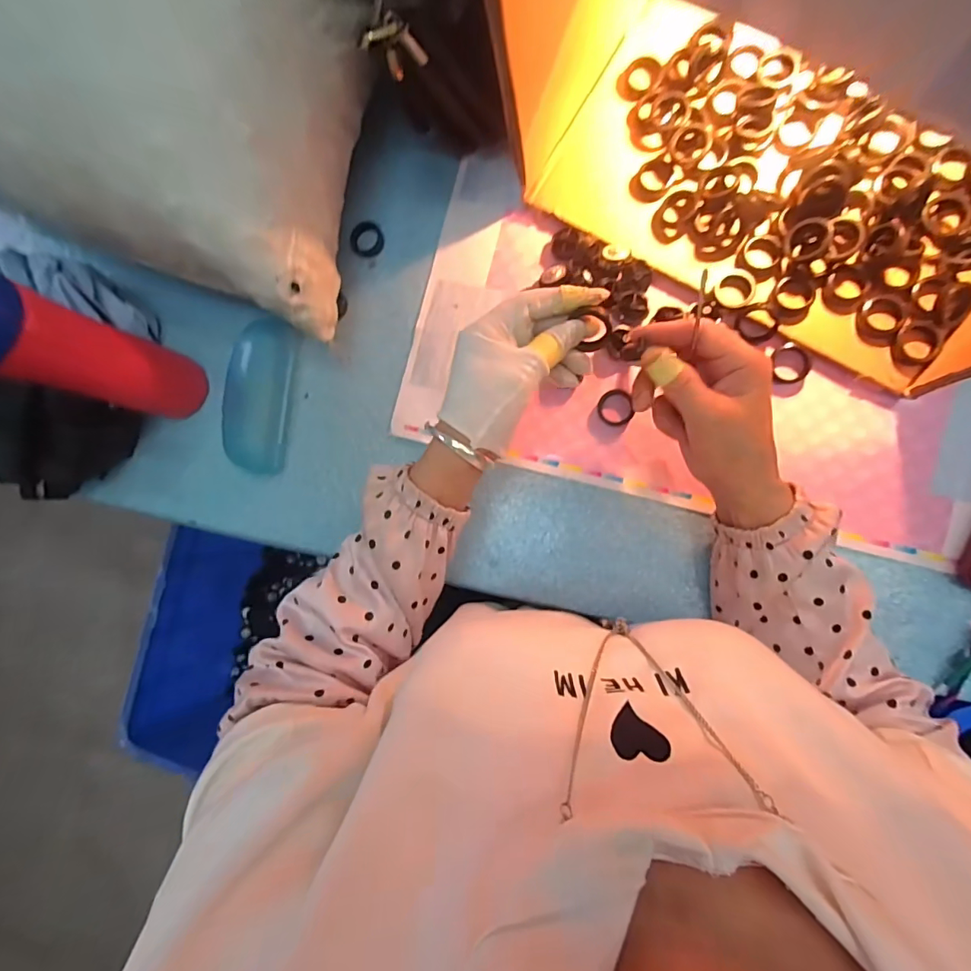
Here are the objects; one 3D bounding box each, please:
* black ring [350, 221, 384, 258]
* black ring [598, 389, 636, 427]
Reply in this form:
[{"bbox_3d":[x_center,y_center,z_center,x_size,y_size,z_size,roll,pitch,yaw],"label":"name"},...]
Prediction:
[{"bbox_3d":[-0.119,-0.248,0.472,0.033,0.004,0.037,-9,87,9],"label":"black ring"},{"bbox_3d":[0.117,-0.070,0.424,0.030,0.008,0.033,0,88,9],"label":"black ring"}]

